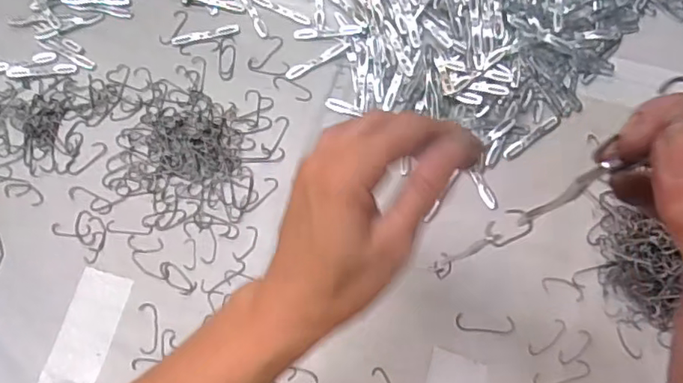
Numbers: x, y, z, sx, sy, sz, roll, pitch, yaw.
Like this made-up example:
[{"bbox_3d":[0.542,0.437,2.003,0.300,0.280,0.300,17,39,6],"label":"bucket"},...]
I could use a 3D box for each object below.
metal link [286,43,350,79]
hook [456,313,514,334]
[{"bbox_3d":[-0.024,-0.132,0.558,0.068,0.004,0.011,-27,72,-9],"label":"metal link"},{"bbox_3d":[0.121,0.112,0.470,0.048,0.004,0.014,3,71,2],"label":"hook"}]

